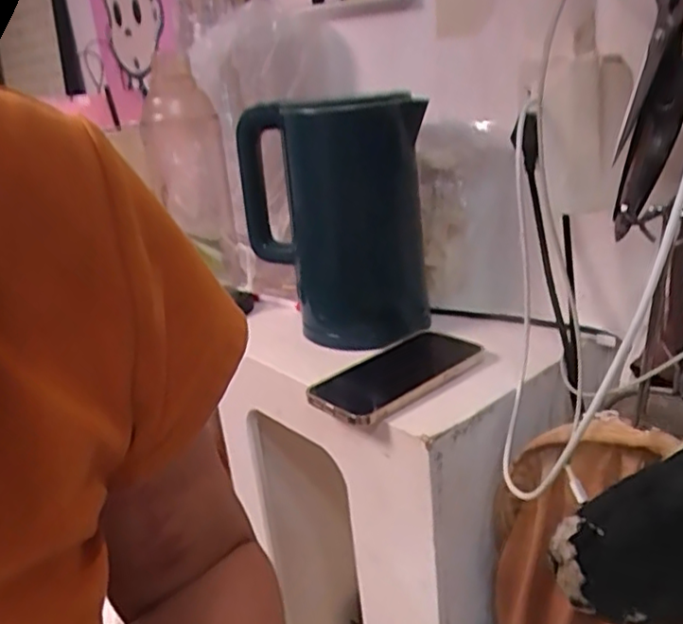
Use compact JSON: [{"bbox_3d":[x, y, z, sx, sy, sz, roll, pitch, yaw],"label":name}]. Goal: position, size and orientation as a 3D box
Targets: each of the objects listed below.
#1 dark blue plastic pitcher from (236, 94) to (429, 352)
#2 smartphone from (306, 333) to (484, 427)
[{"bbox_3d":[-0.002,-0.093,0.677,0.167,0.245,0.135,-7,17,-3],"label":"dark blue plastic pitcher"},{"bbox_3d":[0.048,0.056,0.582,0.153,0.012,0.088,-24,28,-35],"label":"smartphone"}]

